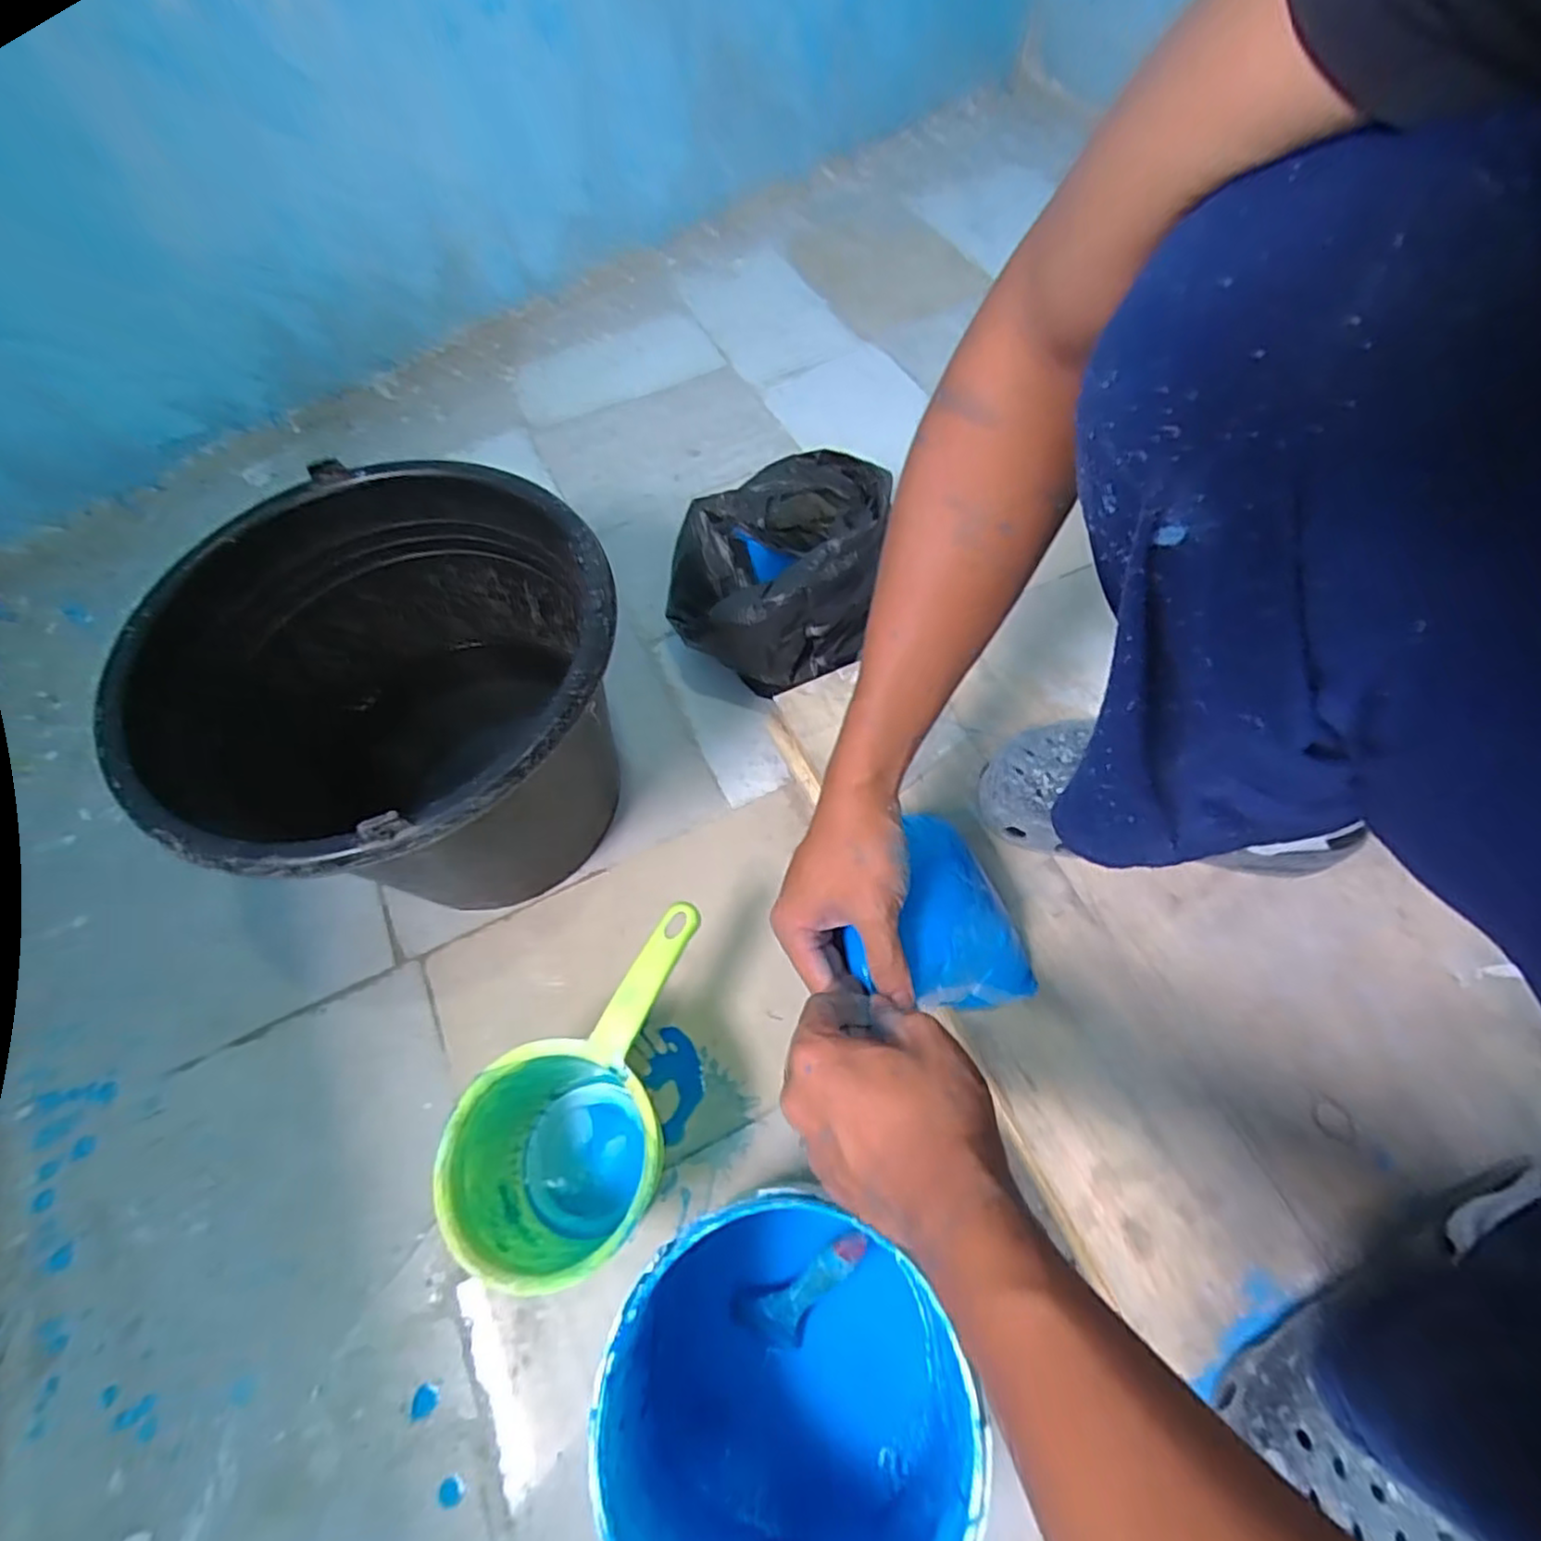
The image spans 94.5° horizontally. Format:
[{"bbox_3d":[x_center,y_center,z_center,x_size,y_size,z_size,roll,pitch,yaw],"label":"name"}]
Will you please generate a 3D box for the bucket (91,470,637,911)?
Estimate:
[{"bbox_3d":[-0.271,-0.032,0.589,0.325,0.262,0.316,-1,62,2],"label":"bucket"}]

